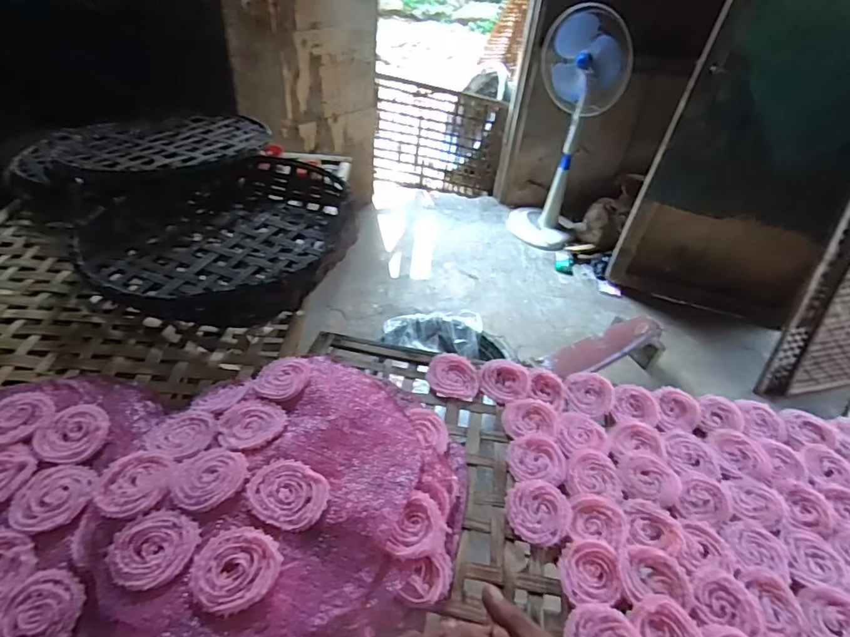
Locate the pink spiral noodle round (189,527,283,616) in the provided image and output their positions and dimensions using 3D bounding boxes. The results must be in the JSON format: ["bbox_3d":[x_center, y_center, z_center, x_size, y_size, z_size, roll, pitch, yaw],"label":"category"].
[{"bbox_3d":[-0.178,0.233,0.457,0.075,0.010,0.074,4,43,-4],"label":"pink spiral noodle round"}]

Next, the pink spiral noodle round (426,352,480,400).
[{"bbox_3d":[0.041,0.082,0.711,0.075,0.019,0.065,11,44,5],"label":"pink spiral noodle round"}]

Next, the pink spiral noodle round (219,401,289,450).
[{"bbox_3d":[-0.207,0.127,0.588,0.077,0.023,0.077,3,44,-3],"label":"pink spiral noodle round"}]

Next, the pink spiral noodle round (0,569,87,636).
[{"bbox_3d":[-0.358,0.278,0.448,0.074,0.012,0.078,3,44,-3],"label":"pink spiral noodle round"}]

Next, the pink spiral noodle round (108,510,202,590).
[{"bbox_3d":[-0.265,0.229,0.480,0.080,0.025,0.069,16,45,10],"label":"pink spiral noodle round"}]

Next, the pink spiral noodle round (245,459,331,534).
[{"bbox_3d":[-0.145,0.185,0.517,0.082,0.012,0.069,22,46,16],"label":"pink spiral noodle round"}]

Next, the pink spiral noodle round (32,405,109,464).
[{"bbox_3d":[-0.420,0.136,0.581,0.072,0.008,0.078,3,44,-3],"label":"pink spiral noodle round"}]

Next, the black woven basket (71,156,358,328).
[{"bbox_3d":[-0.337,-0.159,0.865,0.414,0.082,0.438,3,44,-3],"label":"black woven basket"}]

